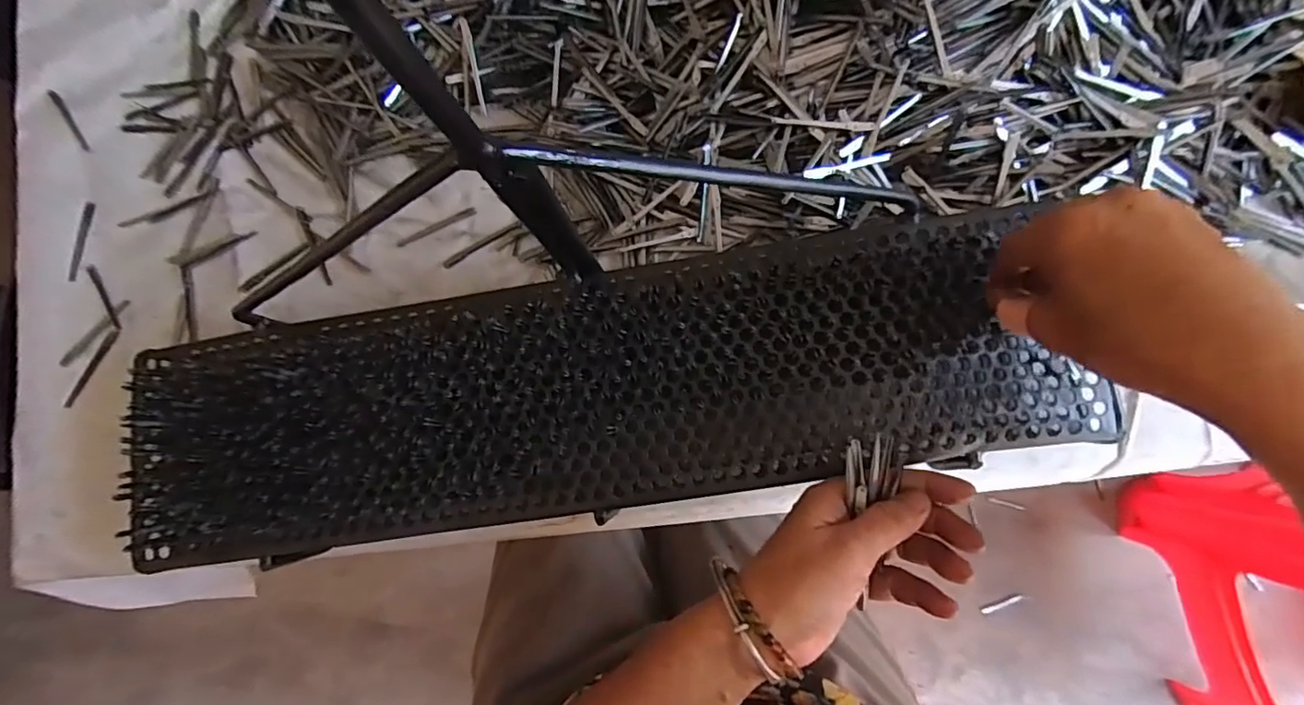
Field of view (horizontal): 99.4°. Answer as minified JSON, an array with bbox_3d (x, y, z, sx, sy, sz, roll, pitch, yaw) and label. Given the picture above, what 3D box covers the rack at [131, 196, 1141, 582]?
[{"bbox_3d":[-0.046,0.022,0.333,0.558,0.024,0.144,-8,83,3],"label":"rack"}]

